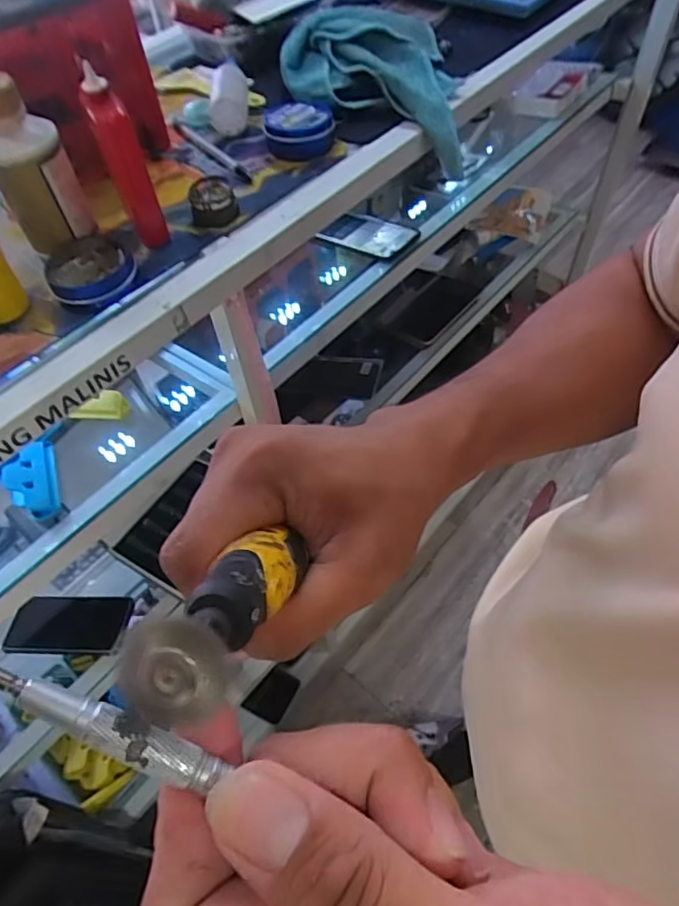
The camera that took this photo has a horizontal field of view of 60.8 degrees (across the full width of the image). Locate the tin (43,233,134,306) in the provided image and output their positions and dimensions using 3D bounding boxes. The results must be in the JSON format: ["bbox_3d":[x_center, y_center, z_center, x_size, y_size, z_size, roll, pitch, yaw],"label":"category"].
[{"bbox_3d":[-0.183,-0.134,0.426,0.060,0.019,0.055,-9,55,-3],"label":"tin"}]

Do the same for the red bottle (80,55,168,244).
[{"bbox_3d":[-0.154,-0.208,0.419,0.024,0.120,0.028,-24,57,-13],"label":"red bottle"}]

